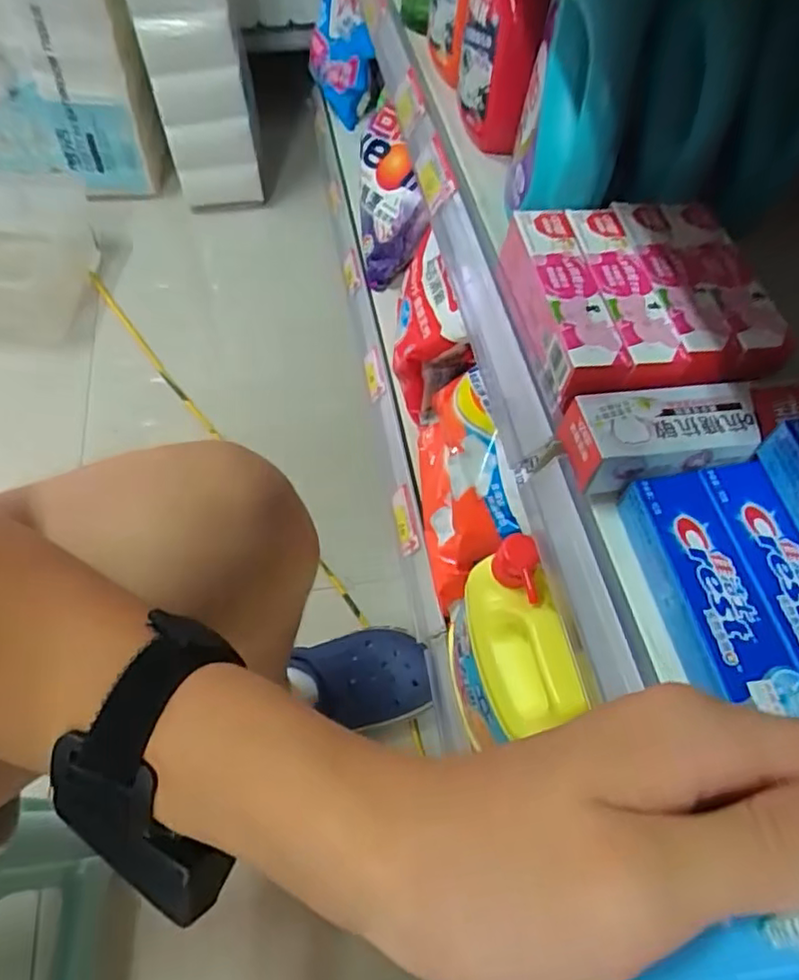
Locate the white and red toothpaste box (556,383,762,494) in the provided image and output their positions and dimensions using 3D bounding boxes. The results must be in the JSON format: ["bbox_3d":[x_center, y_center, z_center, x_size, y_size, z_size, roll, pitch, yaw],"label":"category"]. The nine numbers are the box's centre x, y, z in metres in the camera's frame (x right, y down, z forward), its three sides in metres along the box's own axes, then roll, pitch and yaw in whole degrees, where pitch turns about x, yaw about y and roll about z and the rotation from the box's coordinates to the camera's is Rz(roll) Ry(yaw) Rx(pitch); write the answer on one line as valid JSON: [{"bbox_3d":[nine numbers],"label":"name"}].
[{"bbox_3d":[0.156,-0.032,0.372,0.109,0.030,0.051,-7,58,-6],"label":"white and red toothpaste box"}]

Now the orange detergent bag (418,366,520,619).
[{"bbox_3d":[0.064,-0.014,0.677,0.069,0.118,0.239,-5,58,-6],"label":"orange detergent bag"}]

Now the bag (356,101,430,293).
[{"bbox_3d":[-0.023,-0.429,0.925,0.081,0.169,0.174,-12,59,-10],"label":"bag"}]

